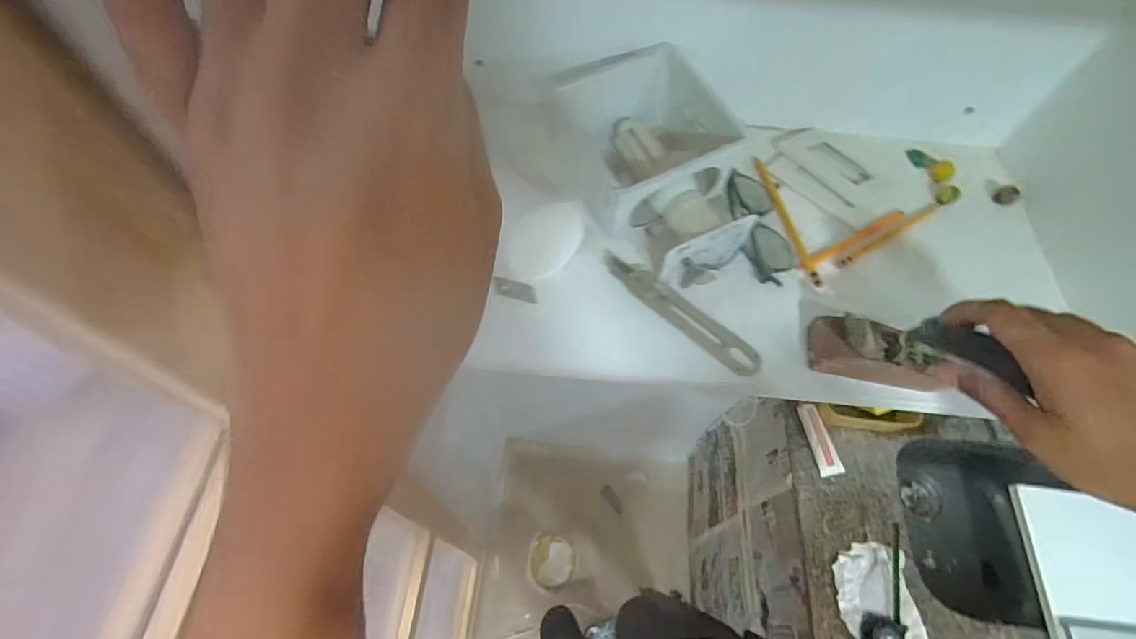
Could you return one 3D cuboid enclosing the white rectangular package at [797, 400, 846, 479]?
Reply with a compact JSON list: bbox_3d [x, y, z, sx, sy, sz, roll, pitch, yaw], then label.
[{"bbox_3d":[0.531,0.250,1.064,0.051,0.016,0.153,-13,72,5],"label":"white rectangular package"}]

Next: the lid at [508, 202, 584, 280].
[{"bbox_3d":[-0.020,-0.074,0.474,0.070,0.006,0.068,-4,95,-10],"label":"lid"}]

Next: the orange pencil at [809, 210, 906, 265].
[{"bbox_3d":[0.291,-0.082,0.507,0.133,0.006,0.014,-25,65,-16],"label":"orange pencil"}]

